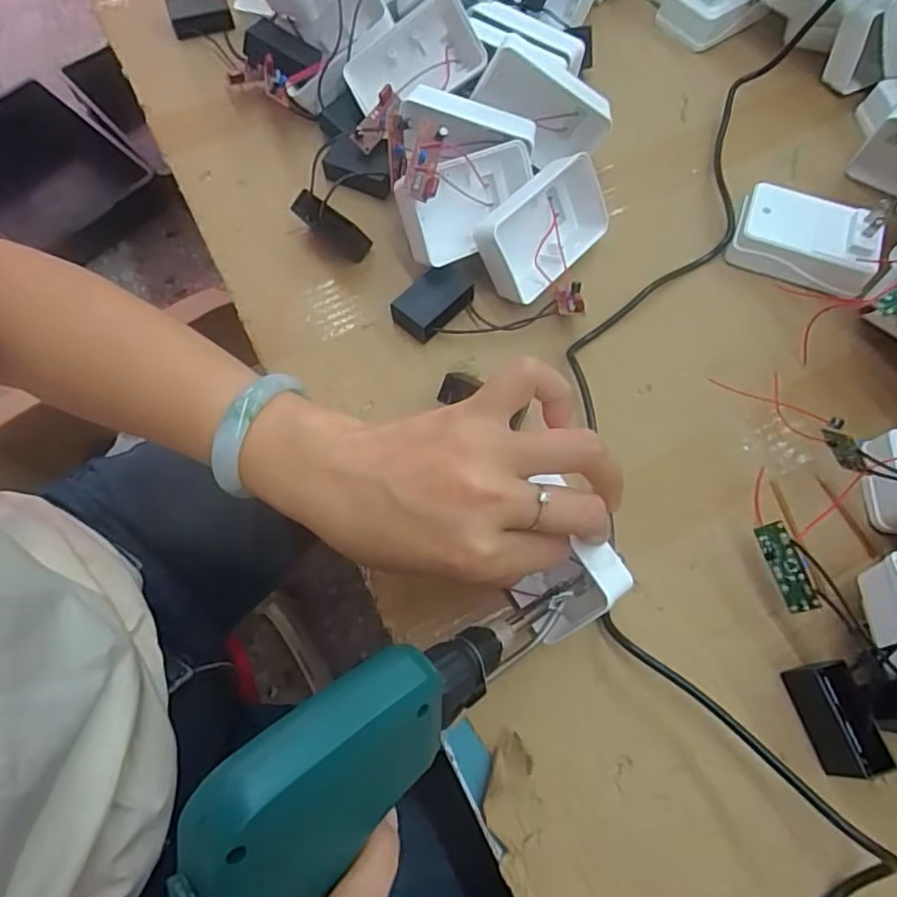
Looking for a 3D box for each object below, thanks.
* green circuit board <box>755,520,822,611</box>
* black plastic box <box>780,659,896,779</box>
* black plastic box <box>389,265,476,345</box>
[{"bbox_3d":[0.170,0.060,0.297,0.004,0.015,0.044,6,63,-45],"label":"green circuit board"},{"bbox_3d":[0.183,0.129,0.280,0.018,0.029,0.048,-14,68,-7],"label":"black plastic box"},{"bbox_3d":[-0.011,-0.094,0.376,0.031,0.019,0.048,40,71,14],"label":"black plastic box"}]

